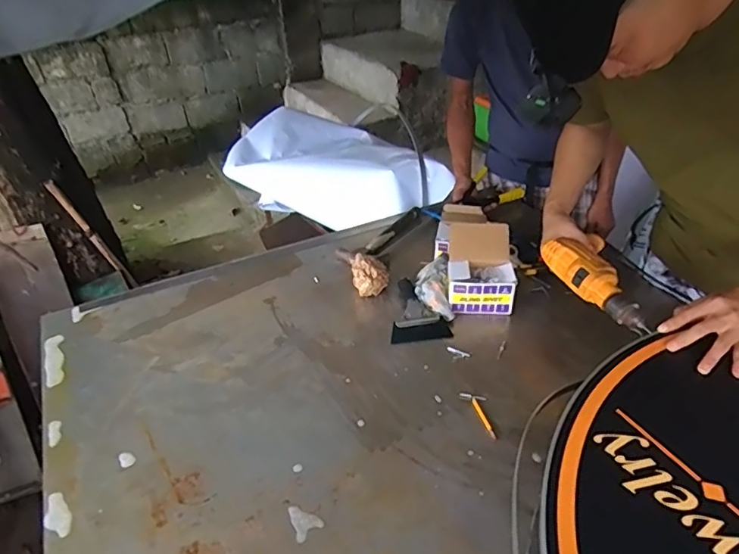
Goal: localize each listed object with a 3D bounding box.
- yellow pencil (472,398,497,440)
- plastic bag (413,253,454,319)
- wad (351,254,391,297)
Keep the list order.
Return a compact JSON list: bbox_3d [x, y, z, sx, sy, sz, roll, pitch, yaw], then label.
[{"bbox_3d":[0.189,0.232,0.857,0.012,0.004,0.083,-11,36,-11],"label":"yellow pencil"},{"bbox_3d":[0.133,0.025,1.101,0.074,0.060,0.163,-1,36,2],"label":"plastic bag"},{"bbox_3d":[0.003,0.002,1.130,0.080,0.082,0.054,-5,36,-3],"label":"wad"}]

